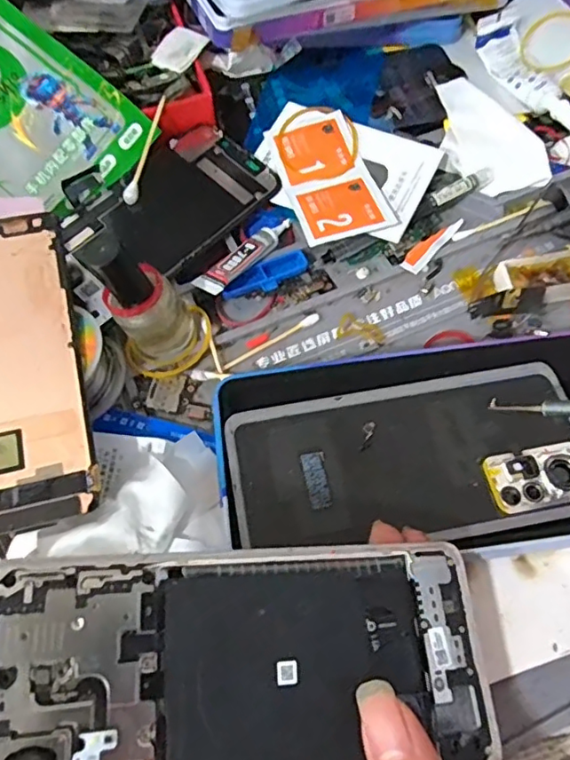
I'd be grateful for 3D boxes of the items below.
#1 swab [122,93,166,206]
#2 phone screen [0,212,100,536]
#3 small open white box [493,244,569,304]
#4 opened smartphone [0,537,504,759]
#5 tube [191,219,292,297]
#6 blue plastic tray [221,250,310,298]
[{"bbox_3d":[-0.081,-0.133,0.324,0.008,0.006,0.067,13,80,8],"label":"swab"},{"bbox_3d":[-0.133,-0.009,0.257,0.073,0.004,0.157,-13,68,-10],"label":"phone screen"},{"bbox_3d":[0.139,-0.056,0.303,0.050,0.019,0.023,-2,63,0],"label":"small open white box"},{"bbox_3d":[-0.008,0.089,0.172,0.161,0.004,0.073,3,64,-19],"label":"opened smartphone"},{"bbox_3d":[-0.021,-0.070,0.311,0.016,0.011,0.068,37,69,18],"label":"tube"},{"bbox_3d":[-0.010,-0.057,0.313,0.051,0.007,0.018,-35,67,-15],"label":"blue plastic tray"}]

